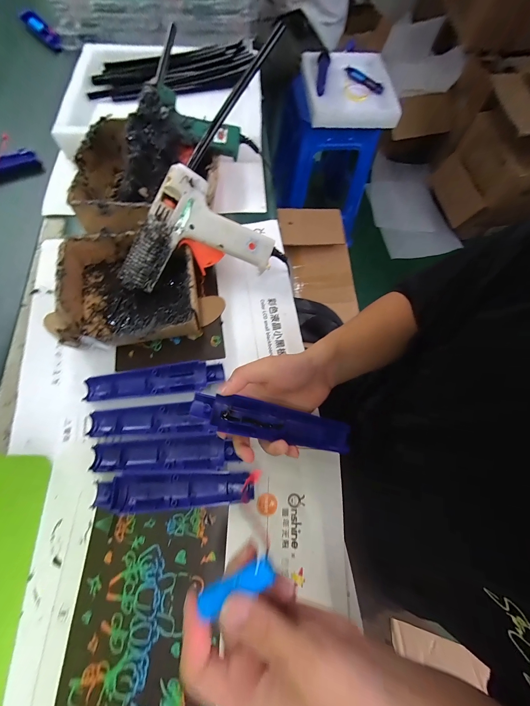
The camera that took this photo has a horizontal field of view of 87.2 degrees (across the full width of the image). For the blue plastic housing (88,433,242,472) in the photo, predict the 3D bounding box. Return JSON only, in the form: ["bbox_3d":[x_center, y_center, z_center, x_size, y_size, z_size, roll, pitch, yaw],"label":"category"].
[{"bbox_3d":[-0.114,0.117,0.320,0.156,0.015,0.036,-4,70,-4],"label":"blue plastic housing"}]

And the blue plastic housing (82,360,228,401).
[{"bbox_3d":[-0.137,0.035,0.351,0.165,0.015,0.038,-6,70,-5],"label":"blue plastic housing"}]

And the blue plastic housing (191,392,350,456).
[{"bbox_3d":[0.007,0.074,0.296,0.165,0.021,0.034,14,69,-6],"label":"blue plastic housing"}]

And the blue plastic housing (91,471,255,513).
[{"bbox_3d":[-0.097,0.151,0.308,0.163,0.018,0.034,-2,69,-4],"label":"blue plastic housing"}]

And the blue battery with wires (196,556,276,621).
[{"bbox_3d":[-0.017,0.146,0.174,0.046,0.010,0.013,-23,72,-8],"label":"blue battery with wires"}]

